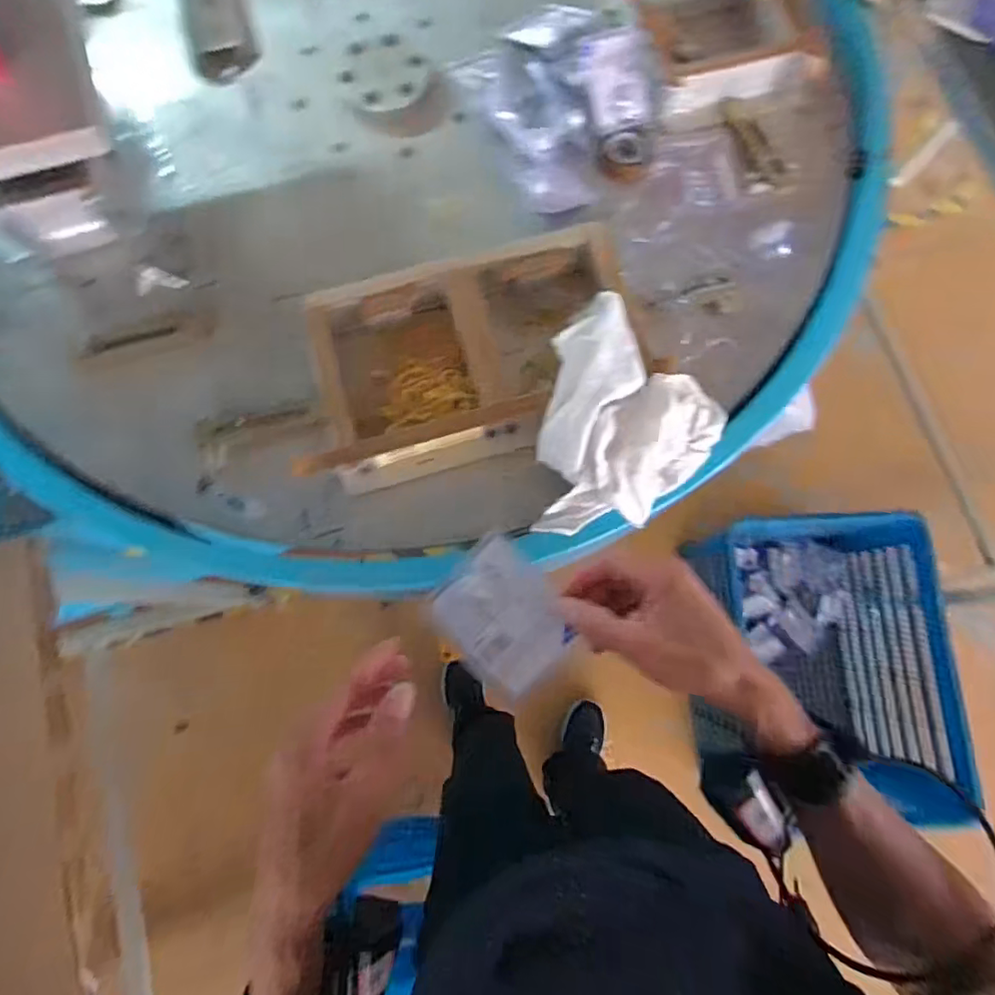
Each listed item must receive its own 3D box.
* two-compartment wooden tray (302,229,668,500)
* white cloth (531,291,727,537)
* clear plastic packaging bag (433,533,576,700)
[{"bbox_3d":[-0.028,-0.150,0.610,0.380,0.075,0.204,-17,79,-4],"label":"two-compartment wooden tray"},{"bbox_3d":[0.139,-0.080,0.570,0.183,0.094,0.236,8,78,1],"label":"white cloth"},{"bbox_3d":[0.005,0.086,0.413,0.096,0.012,0.084,44,100,16],"label":"clear plastic packaging bag"}]

